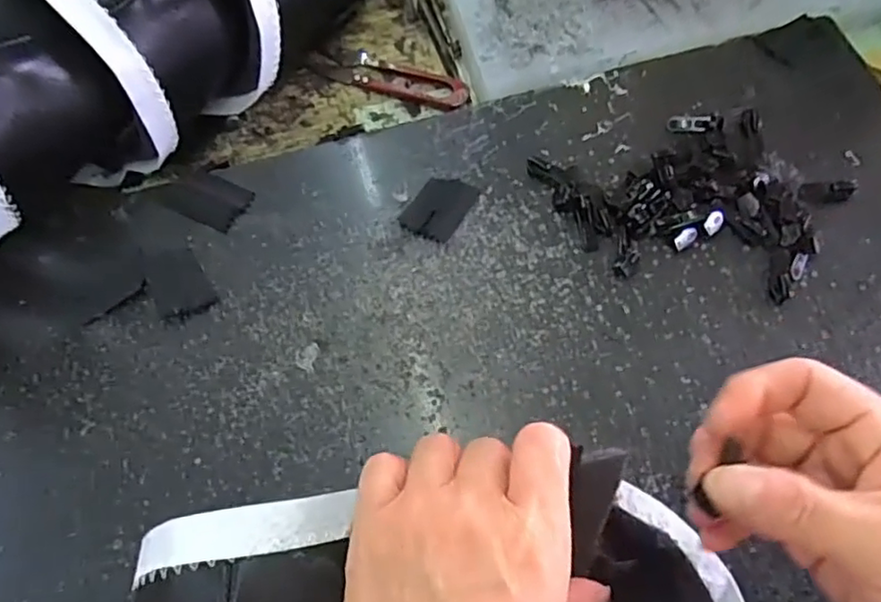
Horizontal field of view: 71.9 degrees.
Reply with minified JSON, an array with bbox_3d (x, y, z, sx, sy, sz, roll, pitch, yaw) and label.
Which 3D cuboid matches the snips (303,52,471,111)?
[{"bbox_3d":[-0.034,-0.145,0.392,0.110,0.007,0.027,21,70,11],"label":"snips"}]

